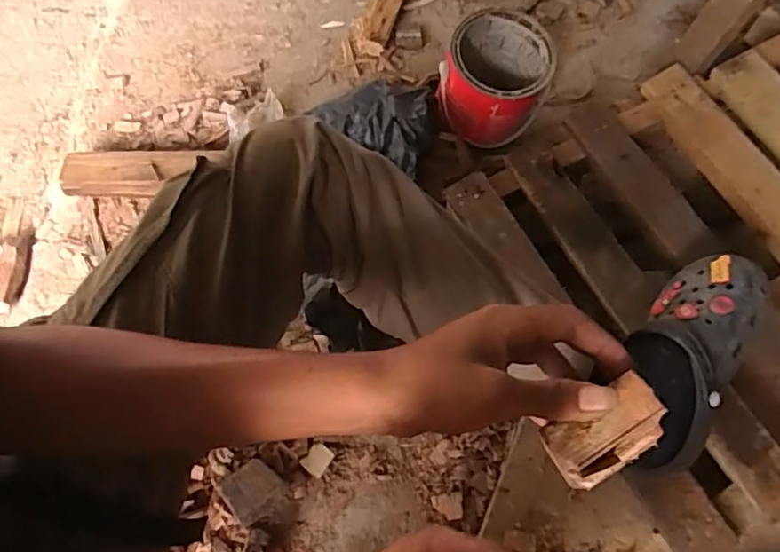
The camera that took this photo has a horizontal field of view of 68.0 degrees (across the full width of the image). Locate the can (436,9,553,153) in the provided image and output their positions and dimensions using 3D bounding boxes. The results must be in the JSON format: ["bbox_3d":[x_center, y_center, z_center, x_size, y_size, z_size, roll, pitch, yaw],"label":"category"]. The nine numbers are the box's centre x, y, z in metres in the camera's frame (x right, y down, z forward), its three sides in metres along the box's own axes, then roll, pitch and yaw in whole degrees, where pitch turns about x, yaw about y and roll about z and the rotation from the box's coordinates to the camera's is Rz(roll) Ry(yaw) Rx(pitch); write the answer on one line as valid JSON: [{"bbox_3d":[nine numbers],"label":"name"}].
[{"bbox_3d":[0.162,-0.291,0.891,0.151,0.151,0.149,23,67,8],"label":"can"}]

